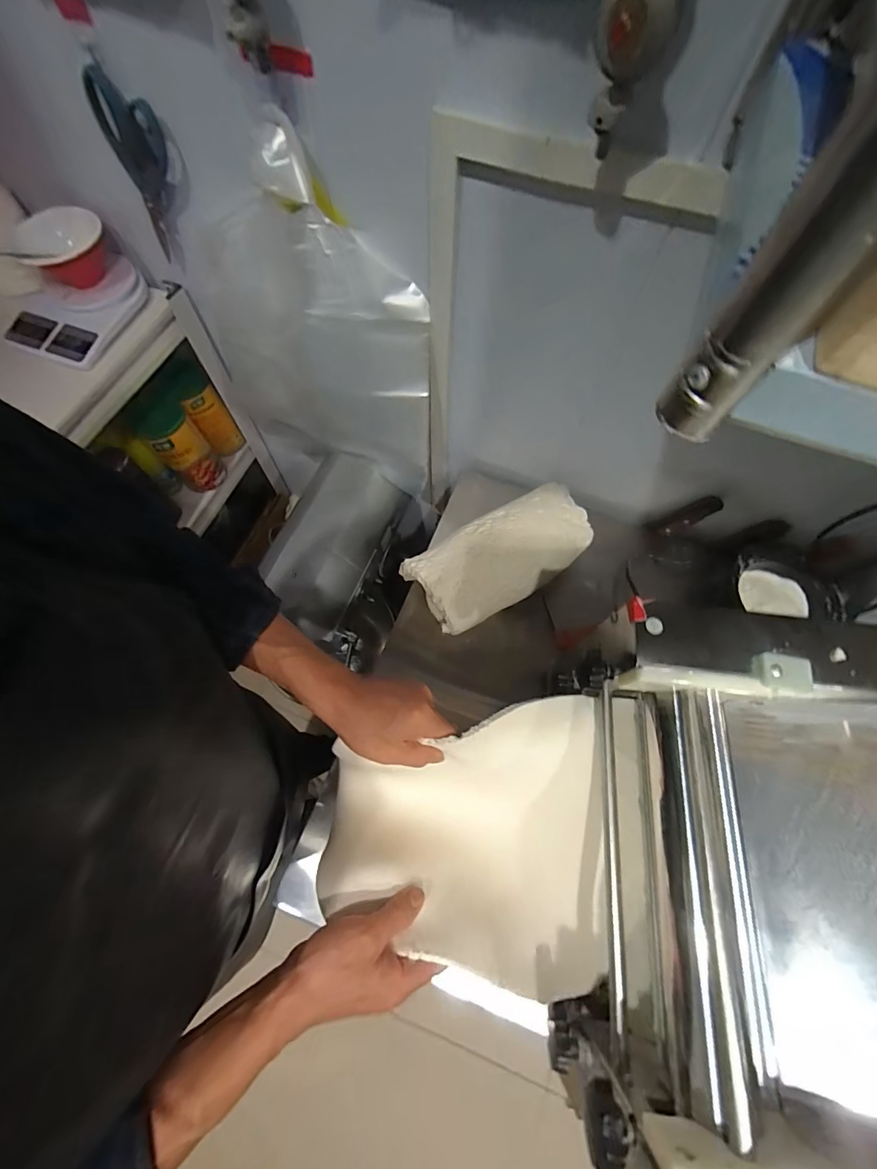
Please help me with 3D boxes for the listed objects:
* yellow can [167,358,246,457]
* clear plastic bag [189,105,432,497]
[{"bbox_3d":[-0.521,-0.390,0.946,0.076,0.187,0.081,-33,72,-14],"label":"yellow can"},{"bbox_3d":[-0.212,-0.378,0.694,0.433,0.448,0.111,21,69,7],"label":"clear plastic bag"}]

